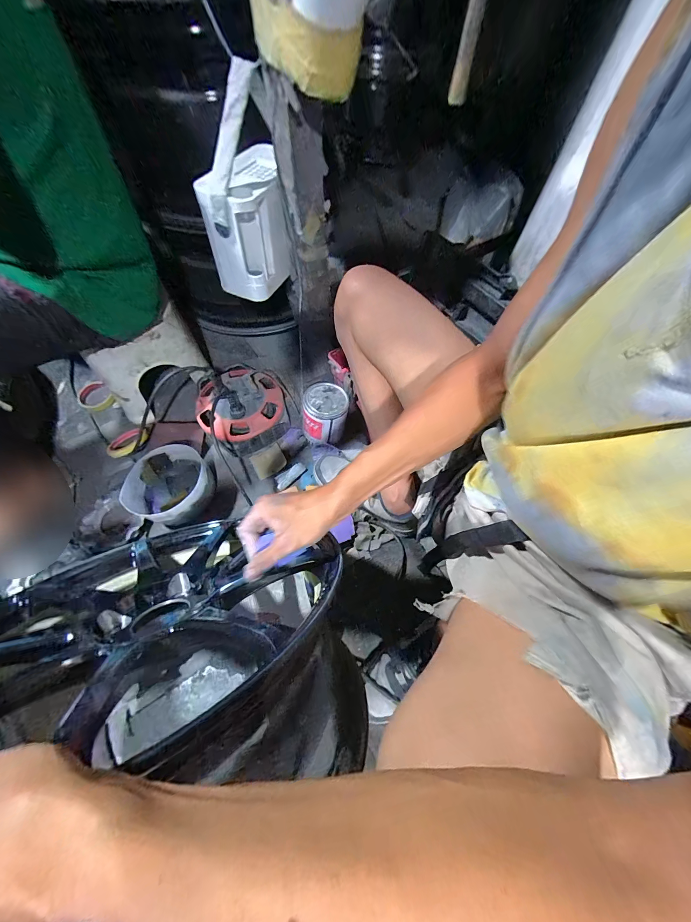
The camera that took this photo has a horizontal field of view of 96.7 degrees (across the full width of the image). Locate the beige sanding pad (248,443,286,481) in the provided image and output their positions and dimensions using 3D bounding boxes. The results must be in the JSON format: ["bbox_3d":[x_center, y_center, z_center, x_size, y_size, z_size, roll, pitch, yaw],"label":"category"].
[{"bbox_3d":[-0.185,0.000,0.742,0.077,0.012,0.067,-31,68,-16],"label":"beige sanding pad"}]

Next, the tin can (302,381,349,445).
[{"bbox_3d":[-0.047,-0.108,0.739,0.101,0.120,0.111,1,63,-2],"label":"tin can"}]

